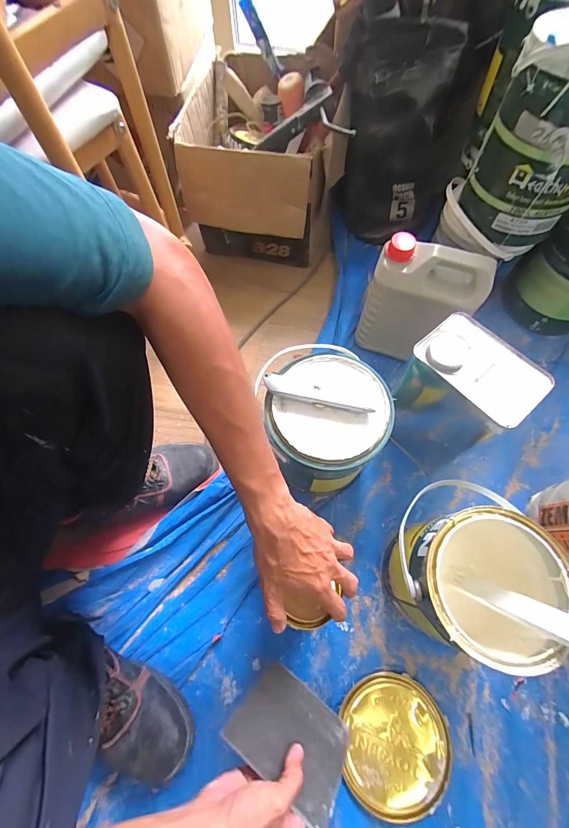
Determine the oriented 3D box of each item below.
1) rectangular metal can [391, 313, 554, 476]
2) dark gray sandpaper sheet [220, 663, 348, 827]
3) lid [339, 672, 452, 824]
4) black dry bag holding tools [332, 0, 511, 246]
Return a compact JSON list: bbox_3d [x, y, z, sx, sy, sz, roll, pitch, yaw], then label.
[{"bbox_3d":[0.262,-0.017,0.543,0.114,0.237,0.147,-33,69,-12],"label":"rectangular metal can"},{"bbox_3d":[0.009,0.382,0.402,0.136,0.008,0.094,36,54,12],"label":"dark gray sandpaper sheet"},{"bbox_3d":[0.151,0.448,0.464,0.138,0.009,0.147,-3,66,1],"label":"lid"},{"bbox_3d":[0.250,-0.593,0.700,0.248,0.340,0.236,-41,71,-15],"label":"black dry bag holding tools"}]

